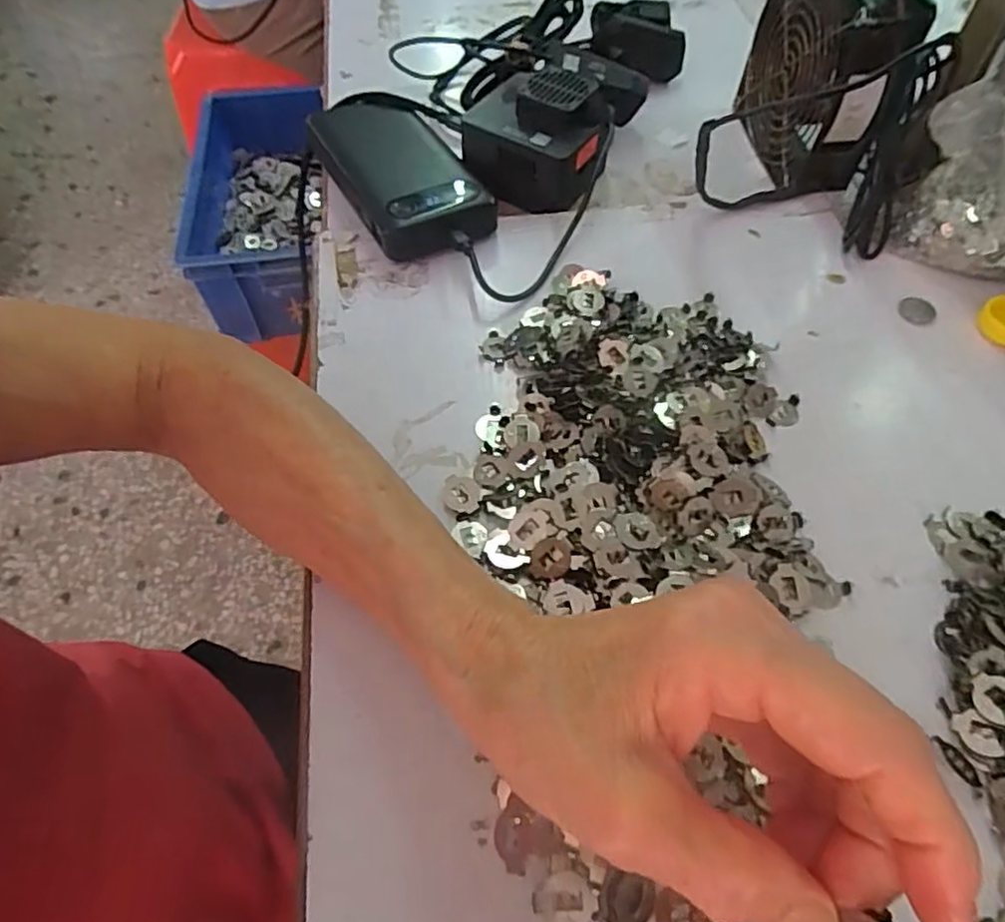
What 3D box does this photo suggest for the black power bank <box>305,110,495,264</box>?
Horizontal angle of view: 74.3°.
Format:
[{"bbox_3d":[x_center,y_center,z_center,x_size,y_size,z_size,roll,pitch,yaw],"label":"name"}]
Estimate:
[{"bbox_3d":[-0.067,-0.183,0.419,0.070,0.028,0.163,-24,60,-16],"label":"black power bank"}]

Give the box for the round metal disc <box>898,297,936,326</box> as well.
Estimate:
[{"bbox_3d":[0.233,-0.084,0.372,0.018,0.004,0.018,0,56,0],"label":"round metal disc"}]

